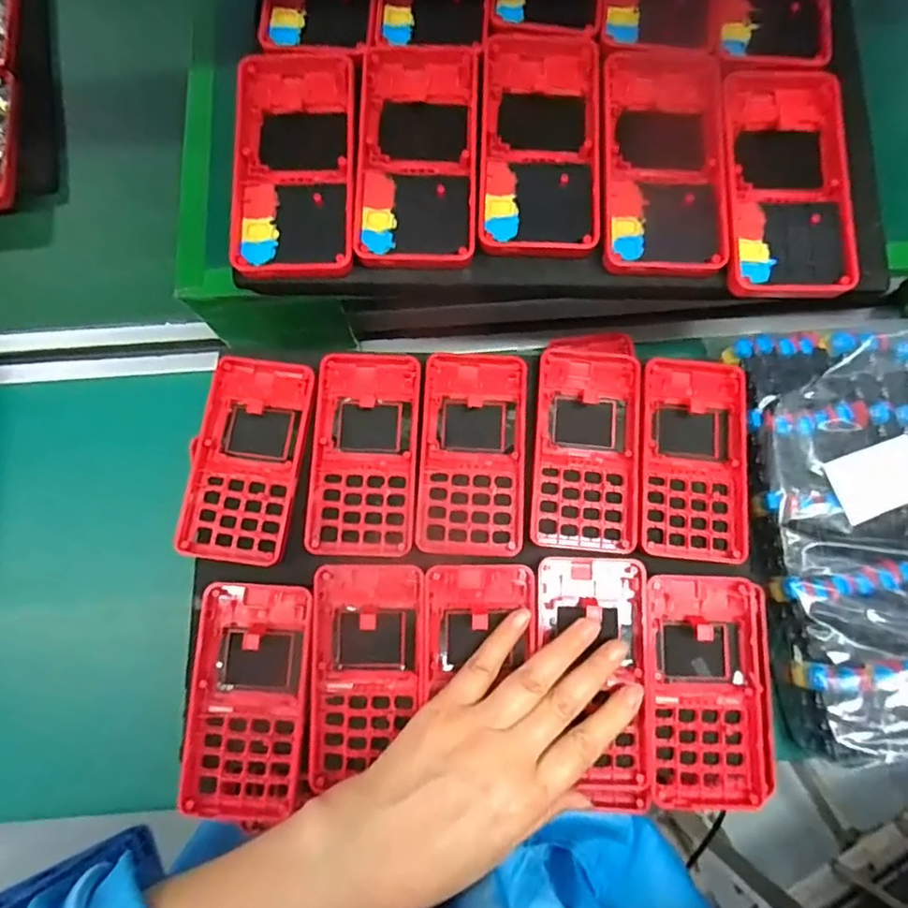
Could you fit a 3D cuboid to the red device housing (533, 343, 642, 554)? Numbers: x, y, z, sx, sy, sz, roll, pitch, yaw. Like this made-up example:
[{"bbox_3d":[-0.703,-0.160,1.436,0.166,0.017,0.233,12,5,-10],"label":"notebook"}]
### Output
[{"bbox_3d":[0.081,-0.005,0.361,0.062,0.010,0.125,5,78,1],"label":"red device housing"}]

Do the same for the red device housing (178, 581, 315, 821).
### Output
[{"bbox_3d":[-0.114,0.136,0.332,0.063,0.016,0.122,4,78,1],"label":"red device housing"}]

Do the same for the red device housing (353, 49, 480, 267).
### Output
[{"bbox_3d":[-0.019,-0.161,0.317,0.062,0.014,0.126,2,78,1],"label":"red device housing"}]

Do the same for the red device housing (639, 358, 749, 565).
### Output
[{"bbox_3d":[0.146,0.001,0.361,0.063,0.014,0.124,6,78,2],"label":"red device housing"}]

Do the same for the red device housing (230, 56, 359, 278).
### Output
[{"bbox_3d":[-0.084,-0.160,0.318,0.063,0.014,0.137,0,78,0],"label":"red device housing"}]

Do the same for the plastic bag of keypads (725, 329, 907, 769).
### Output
[{"bbox_3d":[0.357,0.039,0.395,0.305,0.054,0.270,-6,78,-1],"label":"plastic bag of keypads"}]

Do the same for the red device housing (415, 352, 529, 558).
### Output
[{"bbox_3d":[0.012,-0.001,0.359,0.062,0.010,0.123,3,78,1],"label":"red device housing"}]

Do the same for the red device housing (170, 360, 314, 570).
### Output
[{"bbox_3d":[-0.124,0.002,0.362,0.065,0.018,0.125,7,78,2],"label":"red device housing"}]

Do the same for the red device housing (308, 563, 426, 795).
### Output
[{"bbox_3d":[-0.049,0.121,0.331,0.062,0.013,0.117,1,78,0],"label":"red device housing"}]

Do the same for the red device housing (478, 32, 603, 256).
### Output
[{"bbox_3d":[0.046,-0.170,0.319,0.061,0.012,0.131,3,78,1],"label":"red device housing"}]

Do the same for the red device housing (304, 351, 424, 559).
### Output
[{"bbox_3d":[-0.053,-0.002,0.359,0.063,0.011,0.126,3,78,1],"label":"red device housing"}]

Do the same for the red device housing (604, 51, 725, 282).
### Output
[{"bbox_3d":[0.111,-0.157,0.317,0.063,0.011,0.125,4,78,1],"label":"red device housing"}]

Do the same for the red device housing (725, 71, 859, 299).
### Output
[{"bbox_3d":[0.176,-0.144,0.312,0.065,0.015,0.125,4,78,1],"label":"red device housing"}]

